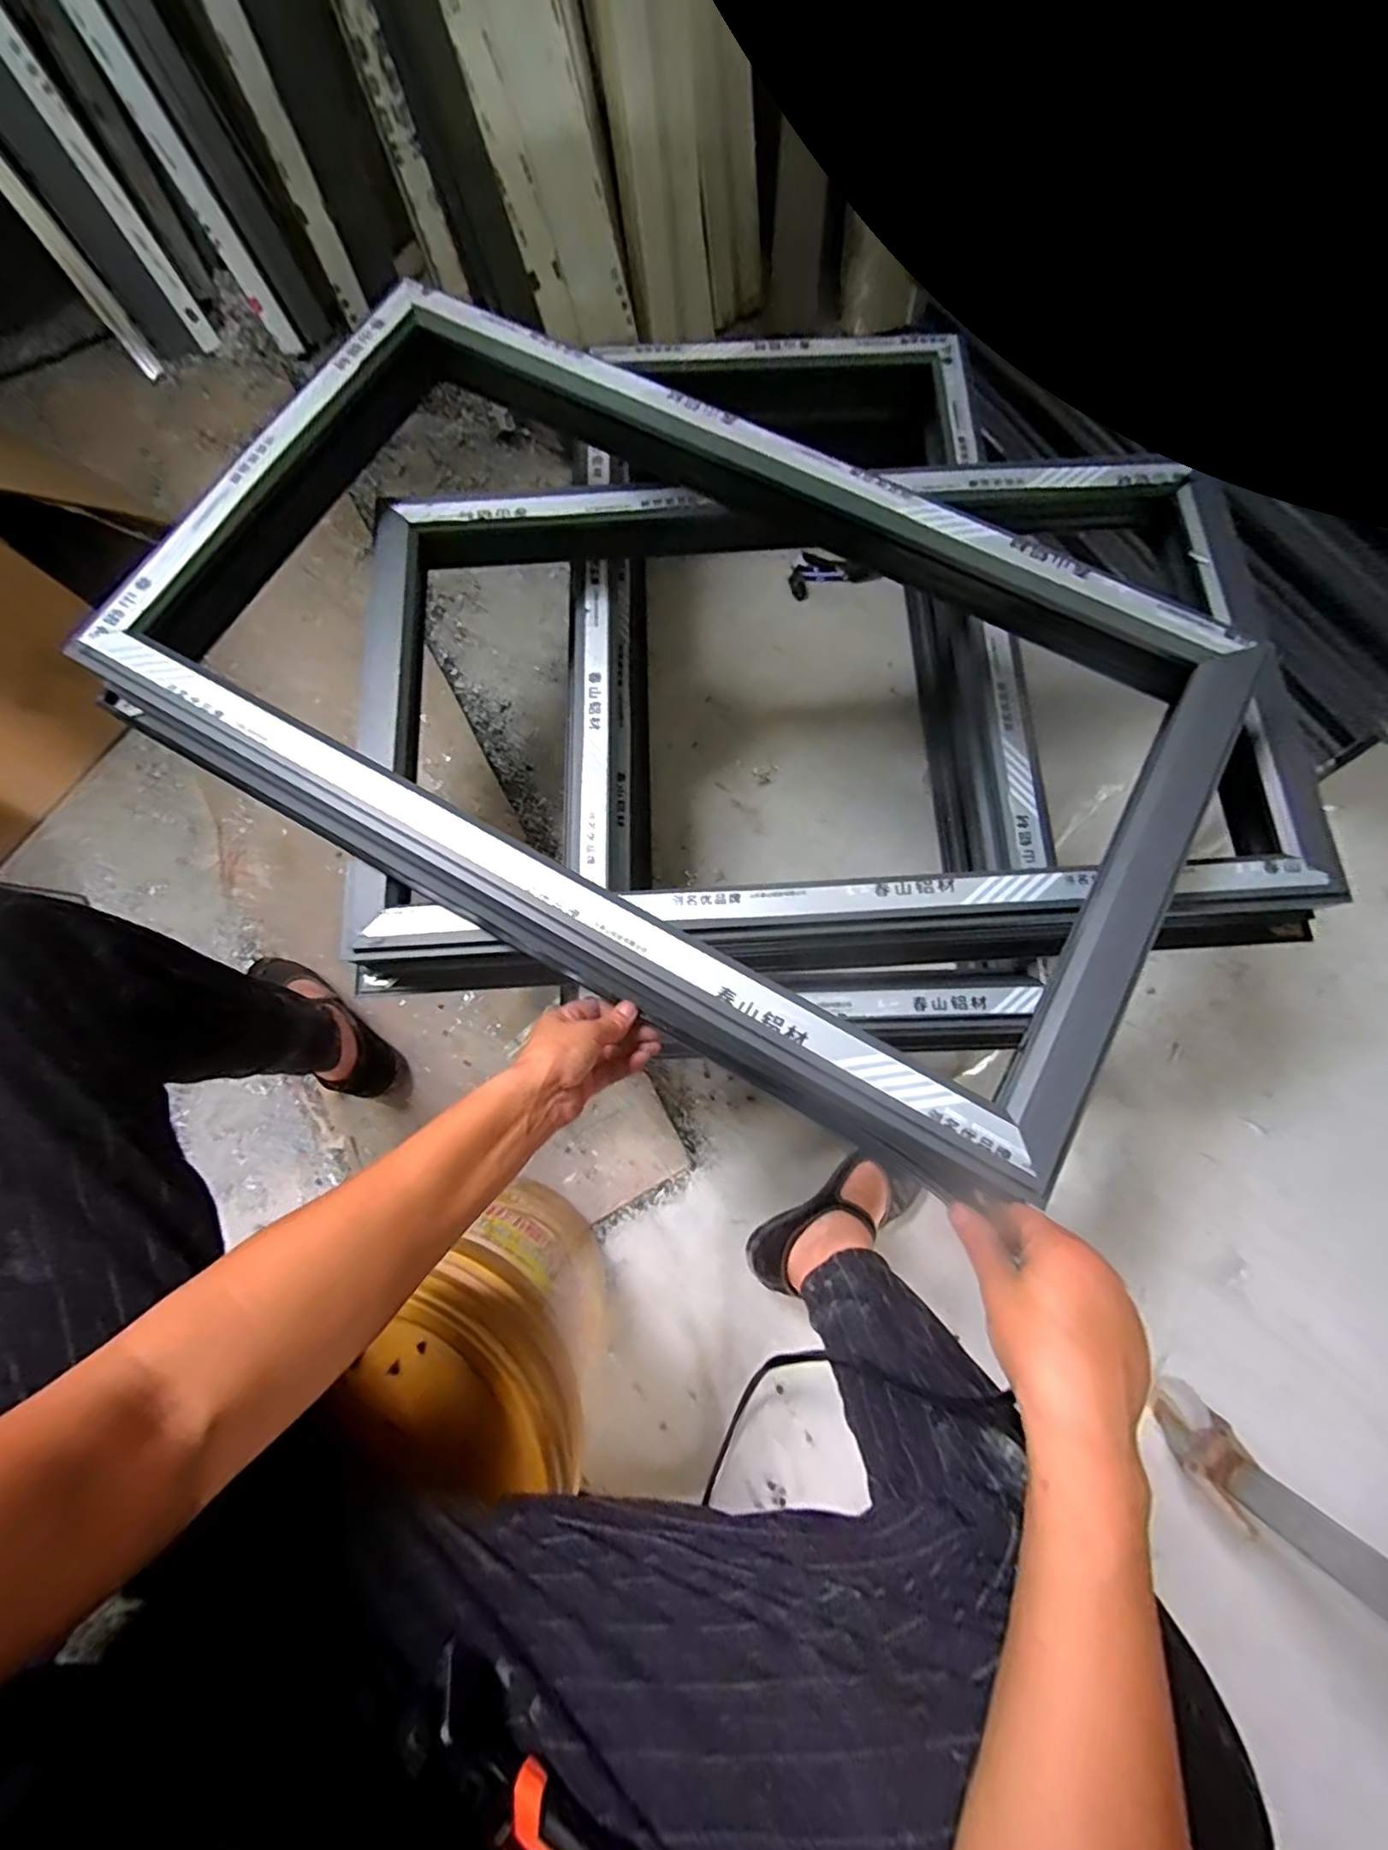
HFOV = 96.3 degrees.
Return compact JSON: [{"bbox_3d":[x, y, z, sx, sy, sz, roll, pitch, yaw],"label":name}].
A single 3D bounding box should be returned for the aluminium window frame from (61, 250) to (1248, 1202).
[{"bbox_3d":[-0.026,-0.213,0.539,0.862,0.082,0.509,29,80,7],"label":"aluminium window frame"}]

